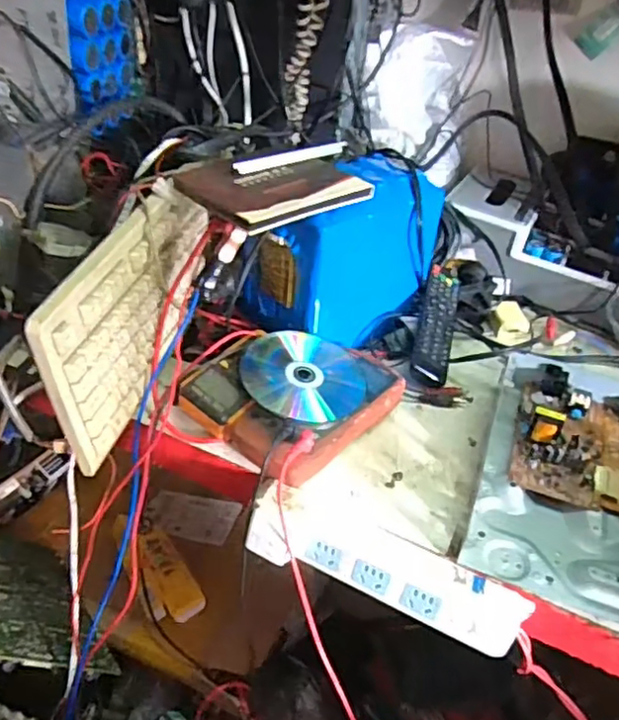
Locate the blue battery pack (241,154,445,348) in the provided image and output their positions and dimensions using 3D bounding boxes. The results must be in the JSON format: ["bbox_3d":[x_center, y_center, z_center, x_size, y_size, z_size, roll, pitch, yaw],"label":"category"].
[{"bbox_3d":[0.040,-0.116,0.674,0.191,0.150,0.106,-23,46,-33],"label":"blue battery pack"}]

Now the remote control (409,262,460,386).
[{"bbox_3d":[0.141,-0.043,0.699,0.039,0.033,0.172,12,50,8],"label":"remote control"}]

